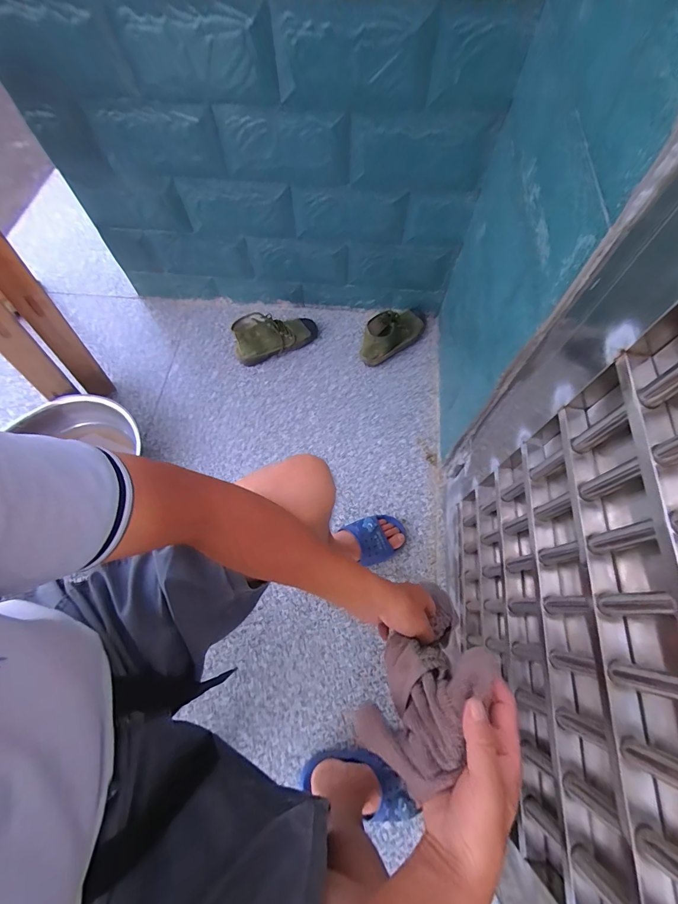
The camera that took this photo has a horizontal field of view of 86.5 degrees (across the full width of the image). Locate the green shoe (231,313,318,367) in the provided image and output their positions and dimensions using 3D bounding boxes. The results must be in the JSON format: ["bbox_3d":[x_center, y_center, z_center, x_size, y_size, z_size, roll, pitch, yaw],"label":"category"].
[{"bbox_3d":[-0.188,-0.355,1.073,0.258,0.122,0.094,-27,68,-9],"label":"green shoe"}]

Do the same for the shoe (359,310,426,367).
[{"bbox_3d":[0.166,-0.366,1.076,0.249,0.097,0.100,-40,71,-14],"label":"shoe"}]

